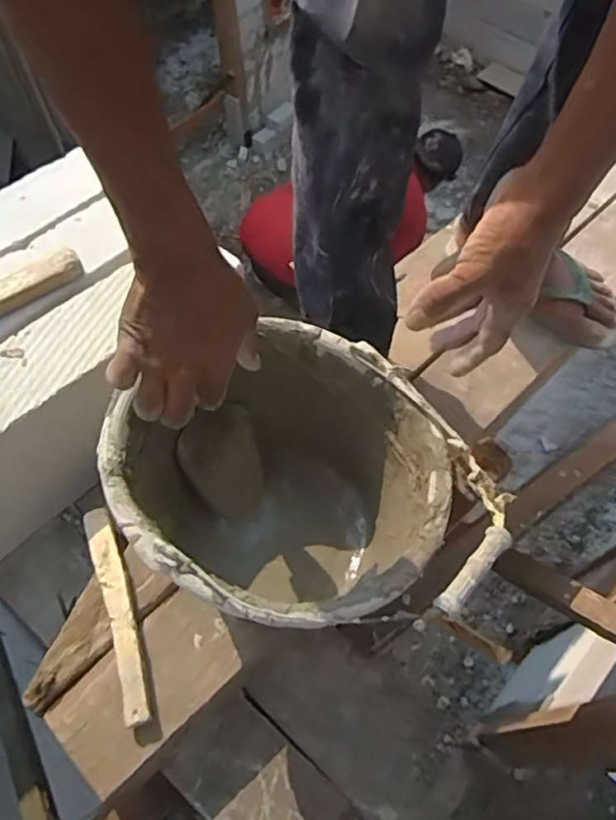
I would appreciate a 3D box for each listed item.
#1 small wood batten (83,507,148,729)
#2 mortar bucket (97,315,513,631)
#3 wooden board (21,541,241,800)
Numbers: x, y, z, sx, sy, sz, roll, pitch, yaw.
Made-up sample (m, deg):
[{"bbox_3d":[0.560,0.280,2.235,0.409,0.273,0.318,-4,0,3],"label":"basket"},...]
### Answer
[{"bbox_3d":[-0.197,0.204,0.650,0.032,0.013,0.224,-19,62,-9],"label":"small wood batten"},{"bbox_3d":[-0.011,0.087,0.600,0.328,0.216,0.260,40,69,21],"label":"mortar bucket"},{"bbox_3d":[-0.185,0.254,0.639,0.171,0.019,0.180,38,68,20],"label":"wooden board"}]

